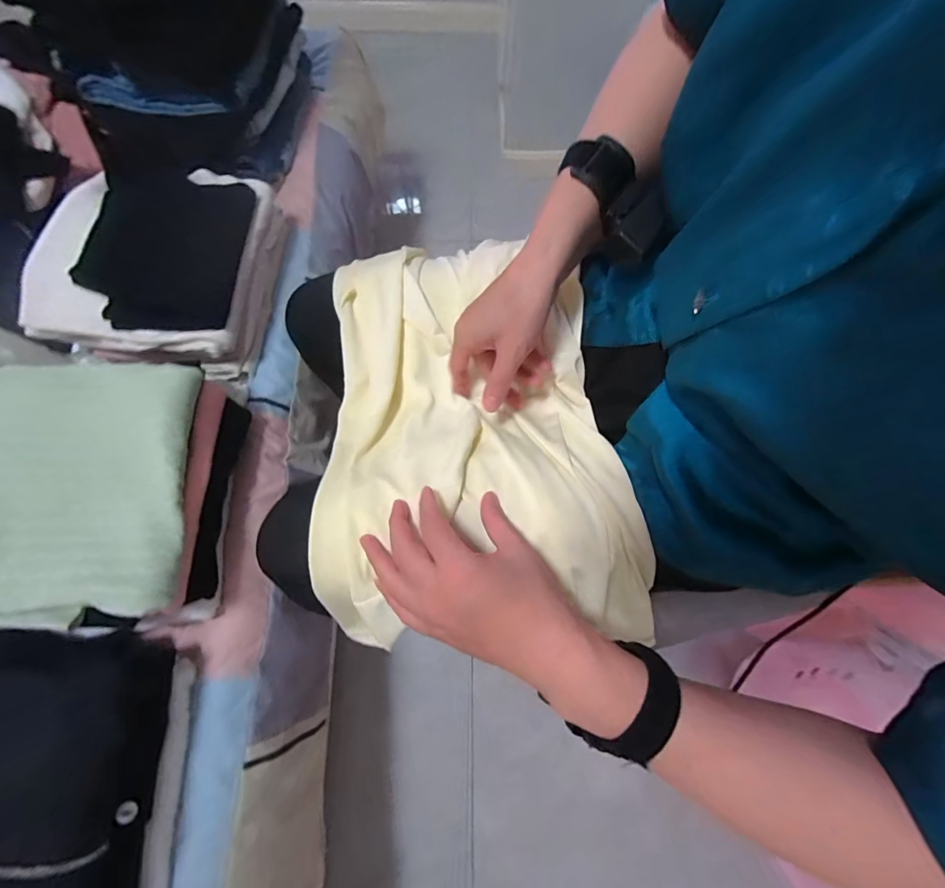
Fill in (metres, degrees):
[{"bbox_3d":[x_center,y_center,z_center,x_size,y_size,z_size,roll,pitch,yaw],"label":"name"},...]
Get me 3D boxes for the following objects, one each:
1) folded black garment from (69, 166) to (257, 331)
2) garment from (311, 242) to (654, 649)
[{"bbox_3d":[-0.379,-0.250,0.539,0.170,0.036,0.225,4,79,-13],"label":"folded black garment"},{"bbox_3d":[0.004,-0.029,0.386,0.263,0.043,0.370,-2,70,-1],"label":"garment"}]

